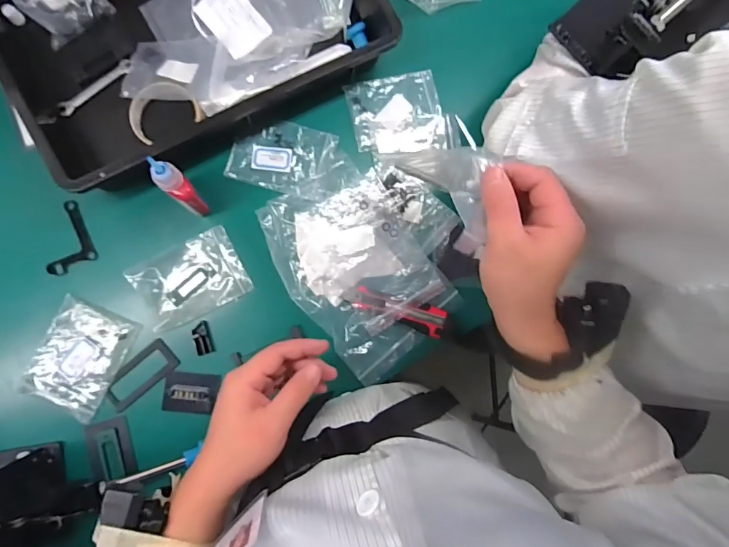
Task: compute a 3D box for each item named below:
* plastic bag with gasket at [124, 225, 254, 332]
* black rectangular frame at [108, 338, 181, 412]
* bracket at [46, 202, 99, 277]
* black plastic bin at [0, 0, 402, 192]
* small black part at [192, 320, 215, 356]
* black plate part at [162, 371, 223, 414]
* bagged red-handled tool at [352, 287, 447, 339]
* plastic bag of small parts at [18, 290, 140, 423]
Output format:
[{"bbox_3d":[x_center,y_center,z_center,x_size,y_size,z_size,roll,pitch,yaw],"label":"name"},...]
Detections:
[{"bbox_3d":[-0.215,0.006,0.558,0.124,0.023,0.092,-27,90,-8],"label":"plastic bag with gasket"},{"bbox_3d":[-0.281,0.129,0.563,0.097,0.005,0.043,-43,92,-8],"label":"black rectangular frame"},{"bbox_3d":[-0.374,-0.044,0.555,0.057,0.016,0.082,-21,93,-8],"label":"bracket"},{"bbox_3d":[-0.211,-0.319,0.543,0.438,0.074,0.307,-29,90,-8],"label":"black plastic bin"},{"bbox_3d":[-0.205,0.082,0.564,0.019,0.014,0.041,-14,88,-8],"label":"small black part"},{"bbox_3d":[-0.214,0.148,0.546,0.065,0.020,0.047,6,86,-6],"label":"black plate part"},{"bbox_3d":[0.048,0.049,0.579,0.118,0.016,0.036,20,84,-5],"label":"bagged red-handled tool"},{"bbox_3d":[-0.348,0.102,0.544,0.095,0.016,0.126,26,84,-5],"label":"plastic bag of small parts"}]

